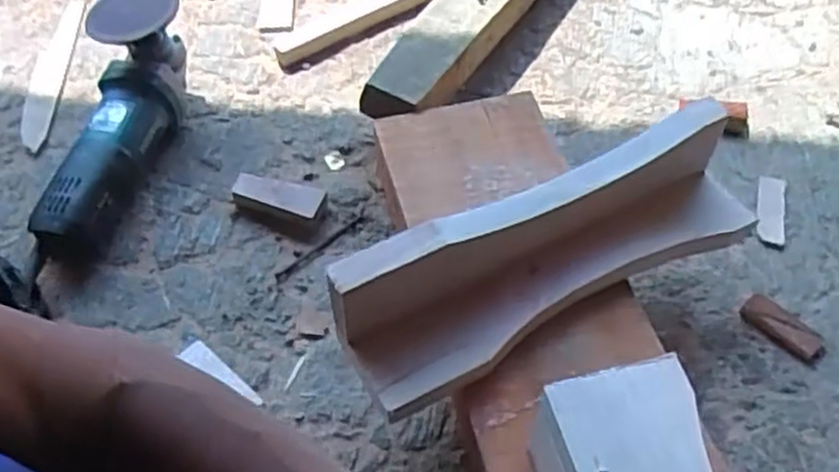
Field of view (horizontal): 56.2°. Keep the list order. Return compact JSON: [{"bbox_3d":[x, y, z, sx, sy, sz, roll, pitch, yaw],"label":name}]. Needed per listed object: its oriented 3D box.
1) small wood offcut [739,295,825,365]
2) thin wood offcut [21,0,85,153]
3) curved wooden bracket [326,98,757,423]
[{"bbox_3d":[0.299,0.076,0.647,0.029,0.008,0.069,-38,60,-24],"label":"small wood offcut"},{"bbox_3d":[-0.406,-0.184,0.867,0.032,0.009,0.237,-2,52,0],"label":"thin wood offcut"},{"bbox_3d":[0.099,0.008,0.566,0.324,0.088,0.084,-25,55,-17],"label":"curved wooden bracket"}]

